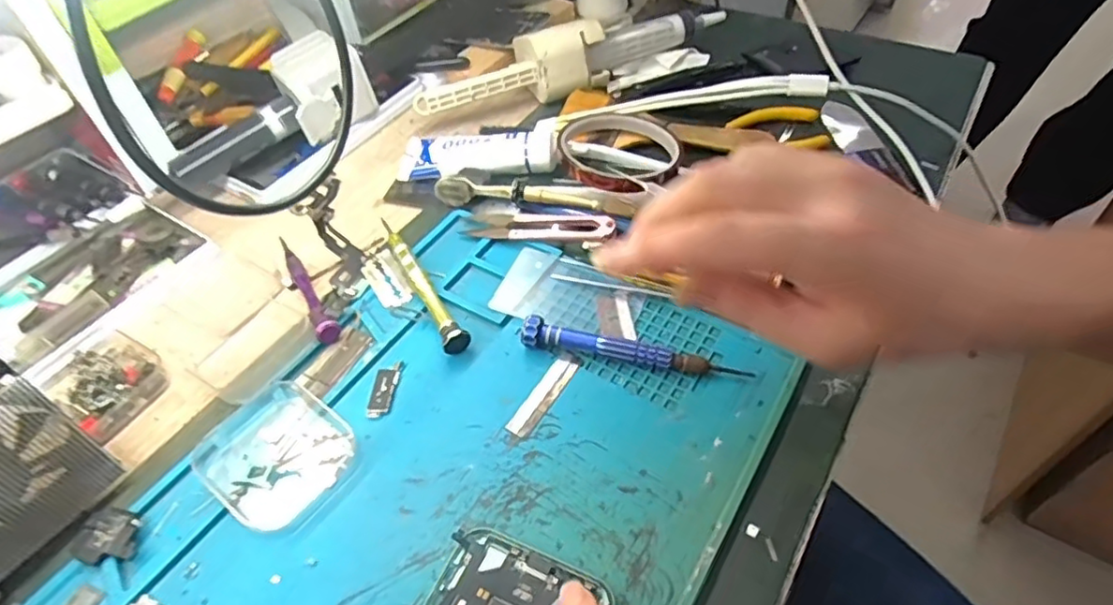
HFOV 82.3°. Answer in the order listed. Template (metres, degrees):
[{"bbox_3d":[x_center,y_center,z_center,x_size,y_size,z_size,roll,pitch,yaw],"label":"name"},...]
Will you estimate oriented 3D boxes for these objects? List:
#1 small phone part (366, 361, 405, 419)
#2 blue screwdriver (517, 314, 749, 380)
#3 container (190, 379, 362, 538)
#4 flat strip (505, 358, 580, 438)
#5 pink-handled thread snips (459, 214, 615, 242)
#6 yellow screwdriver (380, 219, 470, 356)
[{"bbox_3d":[-0.094,0.046,0.347,0.012,0.004,0.036,1,50,5],"label":"small phone part"},{"bbox_3d":[0.042,0.026,0.347,0.122,0.018,0.012,7,51,10],"label":"blue screwdriver"},{"bbox_3d":[-0.141,0.075,0.320,0.076,0.015,0.063,28,57,25],"label":"container"},{"bbox_3d":[-0.007,0.049,0.340,0.013,0.004,0.053,24,55,22],"label":"flat strip"},{"bbox_3d":[-0.012,-0.053,0.418,0.099,0.012,0.024,7,51,10],"label":"pink-handled thread snips"},{"bbox_3d":[-0.083,-0.014,0.390,0.014,0.016,0.116,-24,52,-15],"label":"yellow screwdriver"}]

